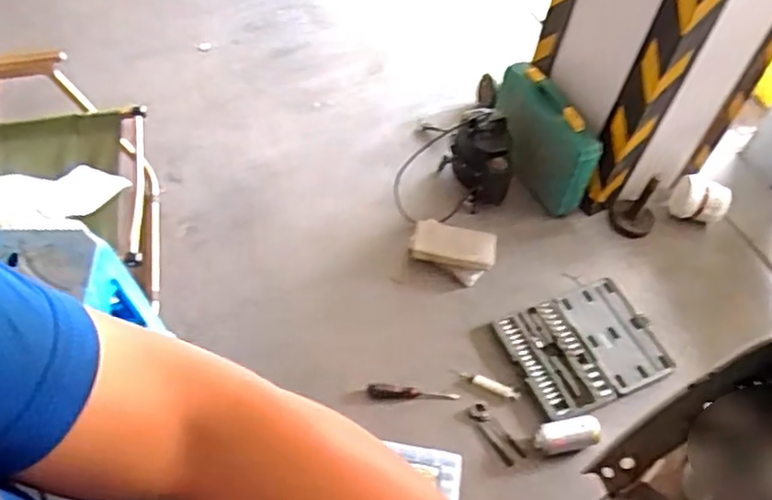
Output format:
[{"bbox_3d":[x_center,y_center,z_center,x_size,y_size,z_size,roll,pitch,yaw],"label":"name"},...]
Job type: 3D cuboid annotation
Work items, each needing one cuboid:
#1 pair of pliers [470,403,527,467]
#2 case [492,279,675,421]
[{"bbox_3d":[0.253,0.426,1.540,0.050,0.016,0.155,-28,60,-24],"label":"pair of pliers"},{"bbox_3d":[0.503,0.242,1.675,0.380,0.047,0.306,-18,57,-18],"label":"case"}]

